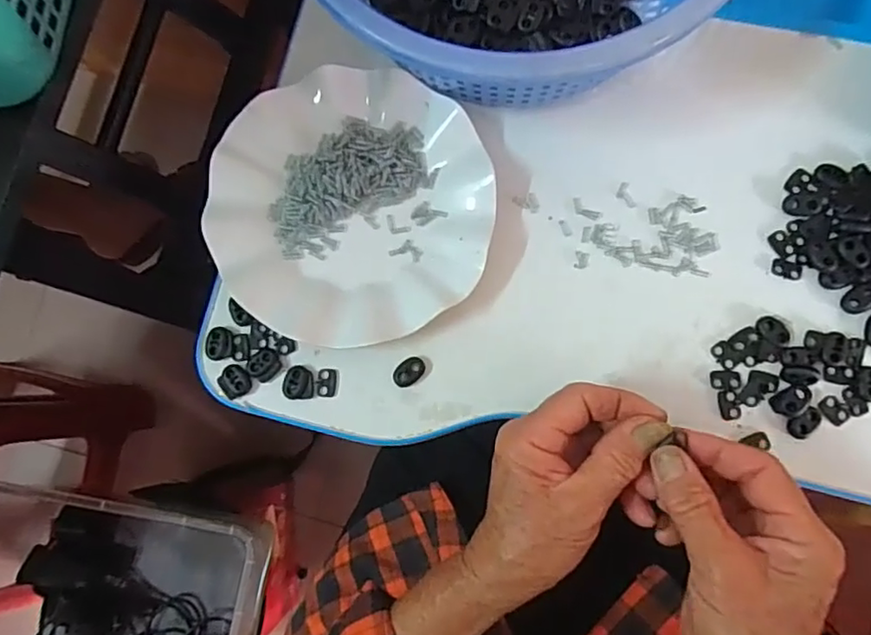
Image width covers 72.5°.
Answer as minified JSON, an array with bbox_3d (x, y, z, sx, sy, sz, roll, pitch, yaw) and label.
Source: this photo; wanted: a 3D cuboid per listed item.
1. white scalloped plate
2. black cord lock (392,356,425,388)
[{"bbox_3d":[-0.056,-0.073,0.389,0.176,0.025,0.178,0,83,4],"label":"white scalloped plate"},{"bbox_3d":[-0.017,0.035,0.380,0.022,0.005,0.014,-40,83,-2],"label":"black cord lock"}]

